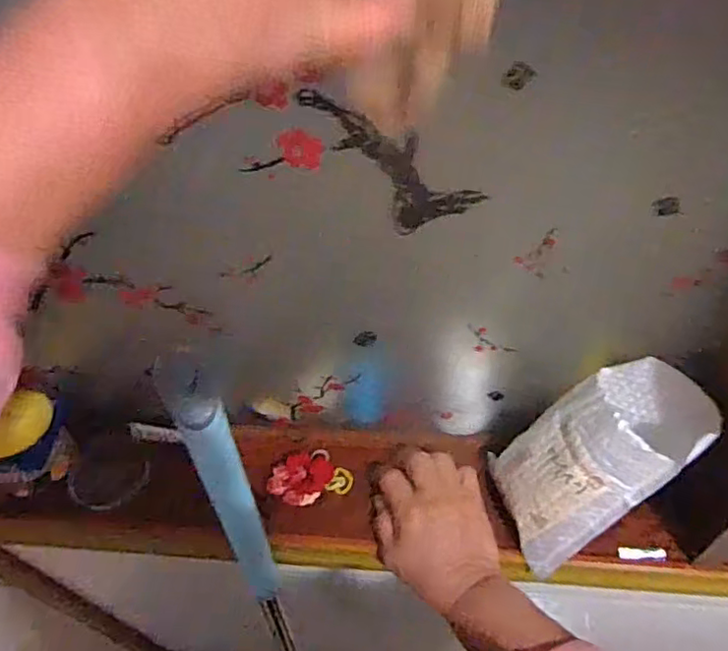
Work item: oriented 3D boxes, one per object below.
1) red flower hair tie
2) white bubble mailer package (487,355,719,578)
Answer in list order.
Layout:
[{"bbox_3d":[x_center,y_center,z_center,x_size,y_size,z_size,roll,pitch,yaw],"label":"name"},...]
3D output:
[{"bbox_3d":[-0.056,0.156,0.629,0.078,0.015,0.051,-18,52,-9],"label":"red flower hair tie"},{"bbox_3d":[0.195,0.117,0.537,0.069,0.204,0.111,2,46,-41],"label":"white bubble mailer package"}]

